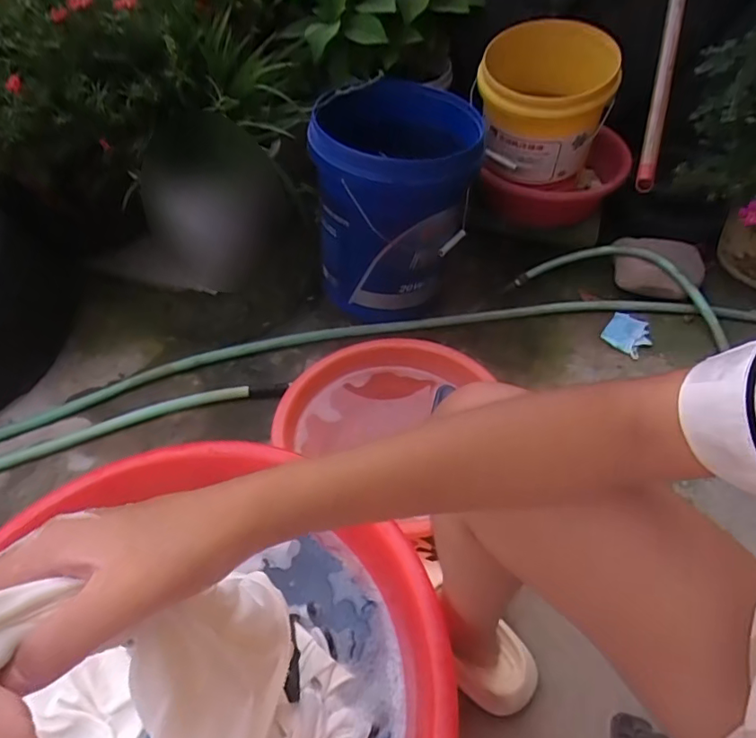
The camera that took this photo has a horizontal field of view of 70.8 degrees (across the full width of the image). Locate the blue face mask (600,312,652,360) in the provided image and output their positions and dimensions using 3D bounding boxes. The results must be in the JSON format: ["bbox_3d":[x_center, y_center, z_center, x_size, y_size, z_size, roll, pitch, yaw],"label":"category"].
[{"bbox_3d":[0.489,-0.070,1.039,0.082,0.015,0.100,32,54,23],"label":"blue face mask"}]

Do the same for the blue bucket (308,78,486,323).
[{"bbox_3d":[0.035,-0.322,1.038,0.272,0.357,0.303,10,49,6],"label":"blue bucket"}]

